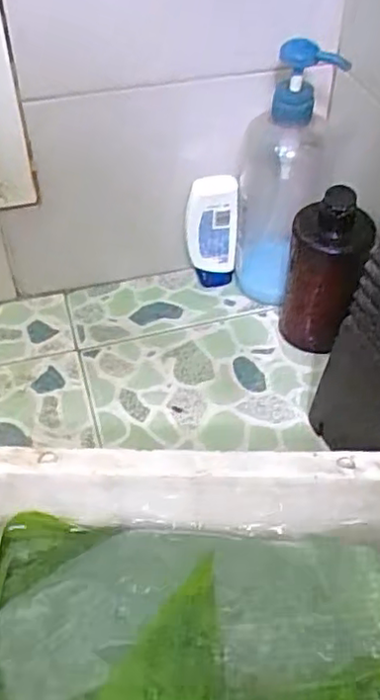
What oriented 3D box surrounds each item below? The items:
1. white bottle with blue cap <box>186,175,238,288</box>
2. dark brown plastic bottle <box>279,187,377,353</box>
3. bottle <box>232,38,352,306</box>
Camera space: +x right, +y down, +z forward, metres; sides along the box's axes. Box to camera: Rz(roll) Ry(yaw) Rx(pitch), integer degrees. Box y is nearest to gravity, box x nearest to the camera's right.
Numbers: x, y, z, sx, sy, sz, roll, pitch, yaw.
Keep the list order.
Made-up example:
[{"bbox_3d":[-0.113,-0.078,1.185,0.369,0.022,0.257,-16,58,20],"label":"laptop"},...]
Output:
[{"bbox_3d":[0.022,-0.119,0.673,0.049,0.125,0.026,-1,49,0],"label":"white bottle with blue cap"},{"bbox_3d":[0.123,-0.071,0.612,0.068,0.160,0.061,10,50,9],"label":"dark brown plastic bottle"},{"bbox_3d":[0.085,-0.151,0.623,0.077,0.256,0.060,6,49,6],"label":"bottle"}]

